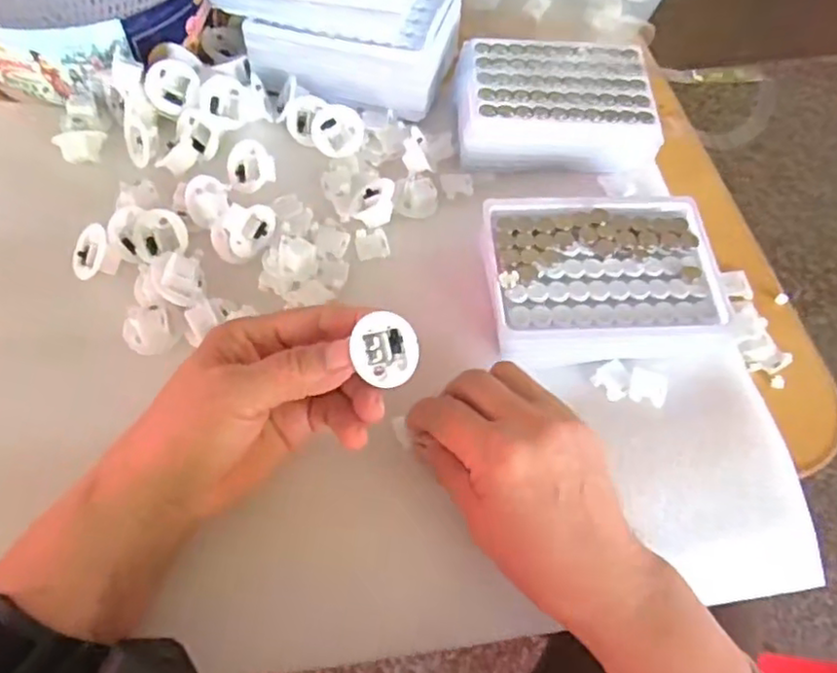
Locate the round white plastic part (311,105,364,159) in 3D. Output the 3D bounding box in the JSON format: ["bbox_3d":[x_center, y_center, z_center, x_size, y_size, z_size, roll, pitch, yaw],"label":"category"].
[{"bbox_3d":[-0.053,-0.135,0.433,0.033,0.032,0.005,-6,19,-8],"label":"round white plastic part"}]

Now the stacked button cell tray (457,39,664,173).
[{"bbox_3d":[0.093,-0.159,0.451,0.128,0.032,0.092,3,61,-1],"label":"stacked button cell tray"}]

